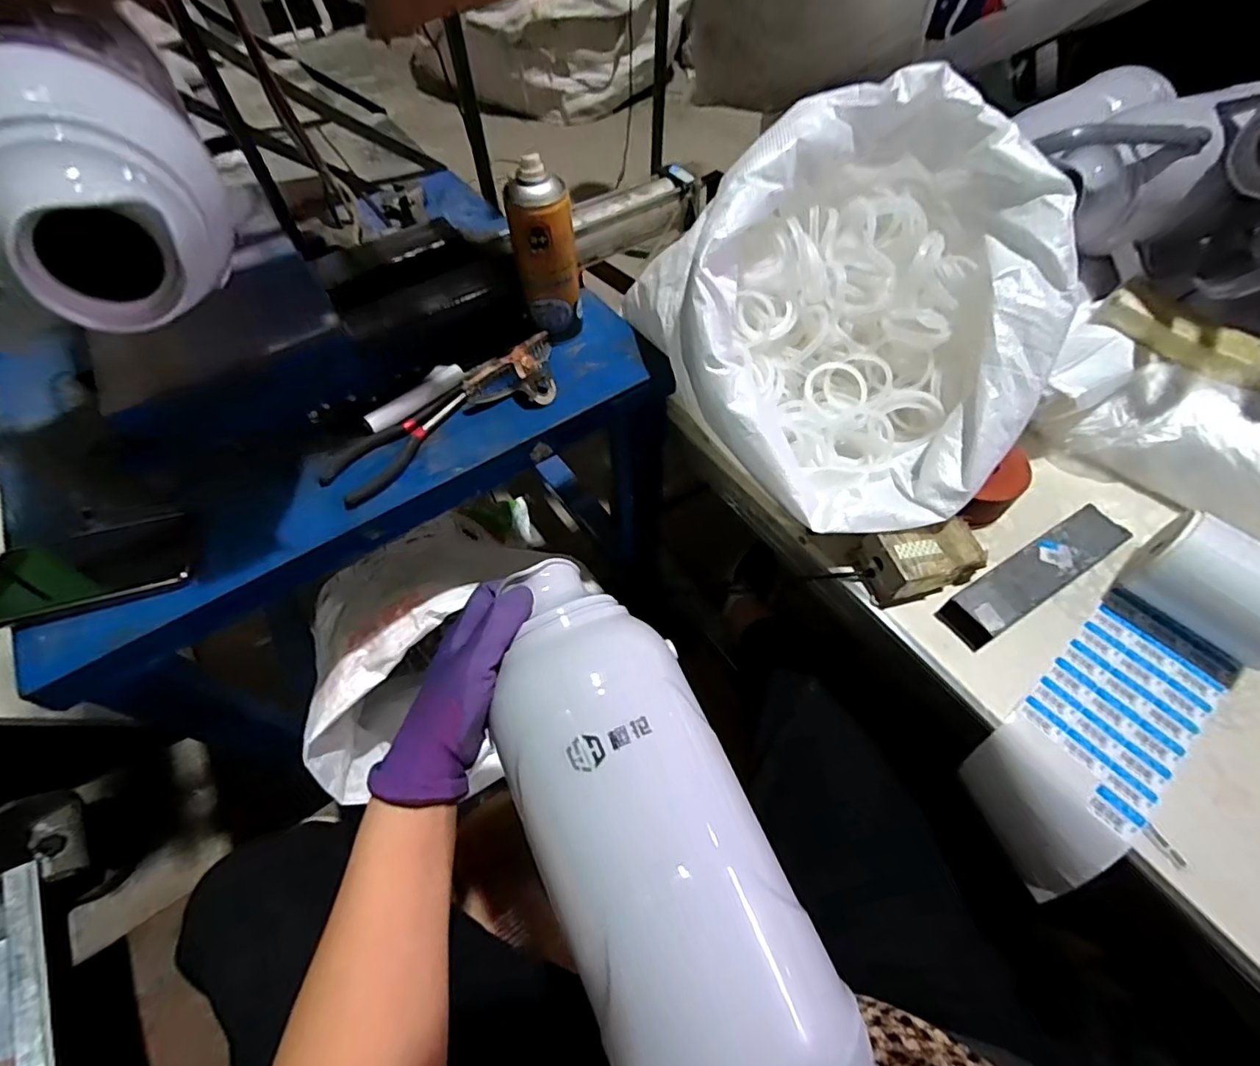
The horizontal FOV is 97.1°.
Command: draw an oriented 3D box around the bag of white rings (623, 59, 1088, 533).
[{"bbox_3d":[0.215,-0.205,0.518,0.327,0.229,0.343,-16,58,-10],"label":"bag of white rings"}]

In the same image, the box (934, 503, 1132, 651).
[{"bbox_3d":[0.388,0.038,0.533,0.201,0.031,0.046,-27,61,-17],"label":"box"}]

